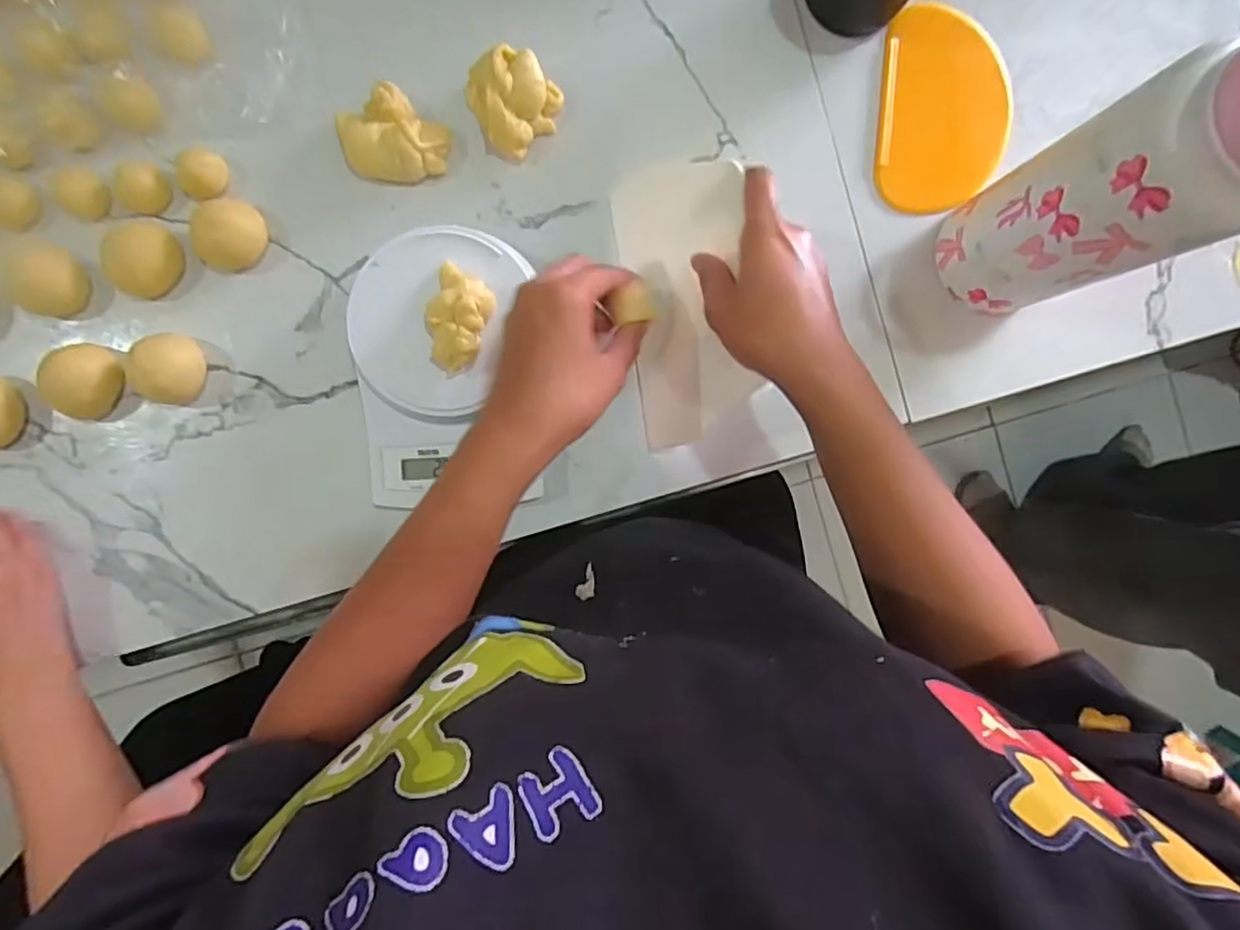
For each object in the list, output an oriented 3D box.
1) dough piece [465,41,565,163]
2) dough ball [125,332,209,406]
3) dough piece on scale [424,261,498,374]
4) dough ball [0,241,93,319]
[{"bbox_3d":[-0.078,-0.258,0.449,0.064,0.039,0.060,0,92,-3],"label":"dough piece"},{"bbox_3d":[-0.312,-0.068,0.438,0.048,0.037,0.045,0,92,-3],"label":"dough ball"},{"bbox_3d":[-0.105,-0.094,0.419,0.039,0.032,0.065,13,91,-3],"label":"dough piece on scale"},{"bbox_3d":[-0.387,-0.123,0.425,0.040,0.040,0.041,0,92,-3],"label":"dough ball"}]

